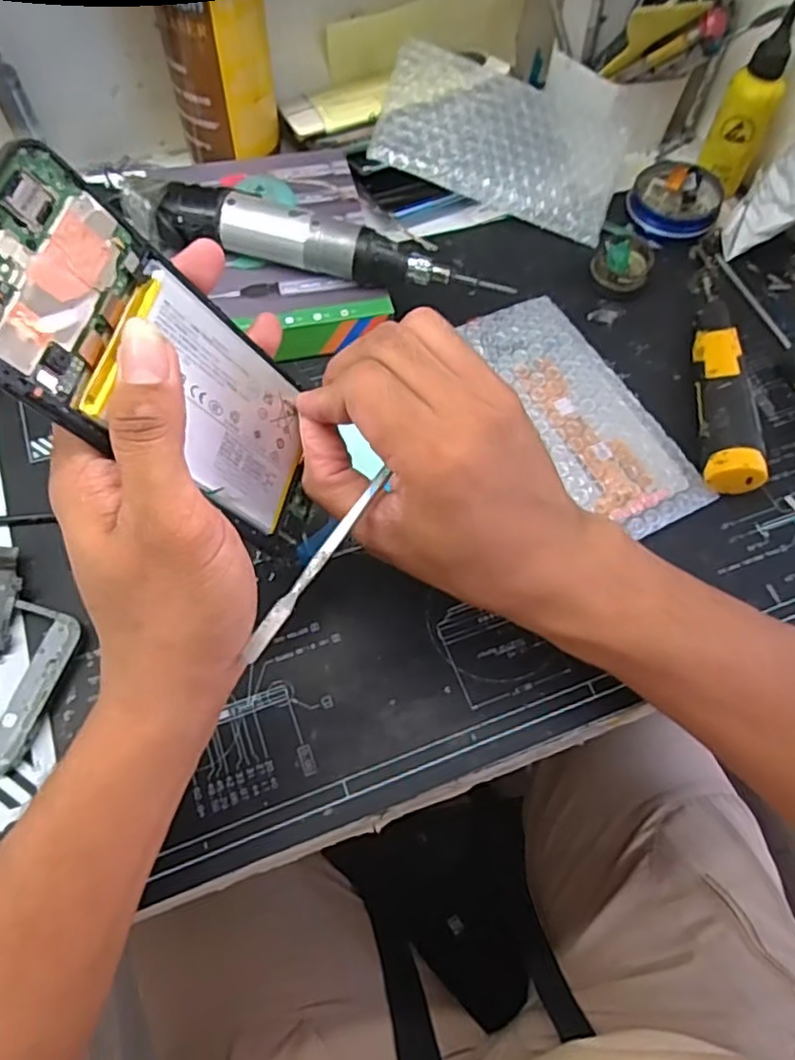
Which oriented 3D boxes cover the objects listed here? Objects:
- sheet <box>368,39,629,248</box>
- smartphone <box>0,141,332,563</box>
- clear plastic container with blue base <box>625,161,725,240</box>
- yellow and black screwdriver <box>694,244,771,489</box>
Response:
[{"bbox_3d":[0.077,-0.274,0.460,0.169,0.011,0.100,17,89,-8],"label":"sheet"},{"bbox_3d":[-0.078,-0.052,0.244,0.004,0.160,0.072,1,64,34],"label":"smartphone"},{"bbox_3d":[0.199,-0.236,0.477,0.062,0.022,0.062,1,65,-2],"label":"clear plastic container with blue base"},{"bbox_3d":[0.195,-0.110,0.410,0.028,0.030,0.188,4,65,-1],"label":"yellow and black screwdriver"}]

